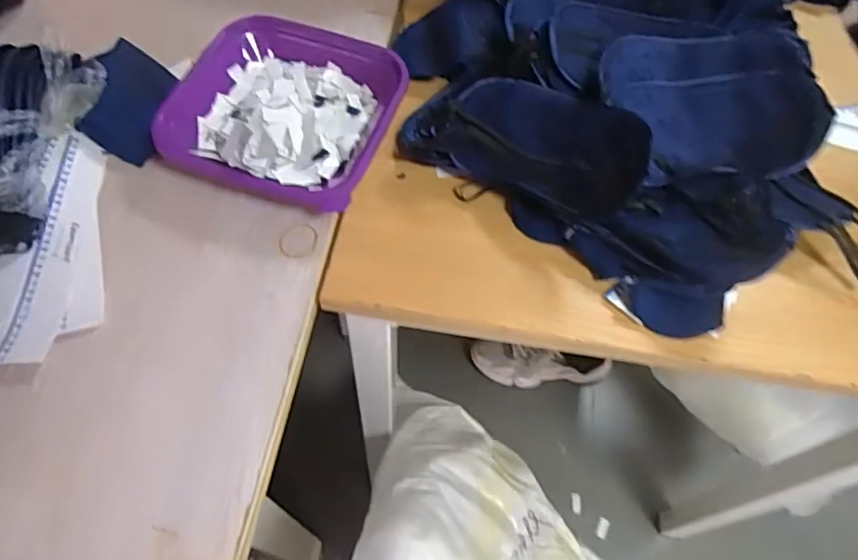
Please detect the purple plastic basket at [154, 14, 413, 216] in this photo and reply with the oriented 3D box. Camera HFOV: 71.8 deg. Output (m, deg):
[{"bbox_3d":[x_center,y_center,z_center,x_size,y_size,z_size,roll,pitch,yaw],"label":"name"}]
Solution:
[{"bbox_3d":[-0.126,-0.153,0.526,0.189,0.042,0.181,18,60,9],"label":"purple plastic basket"}]

